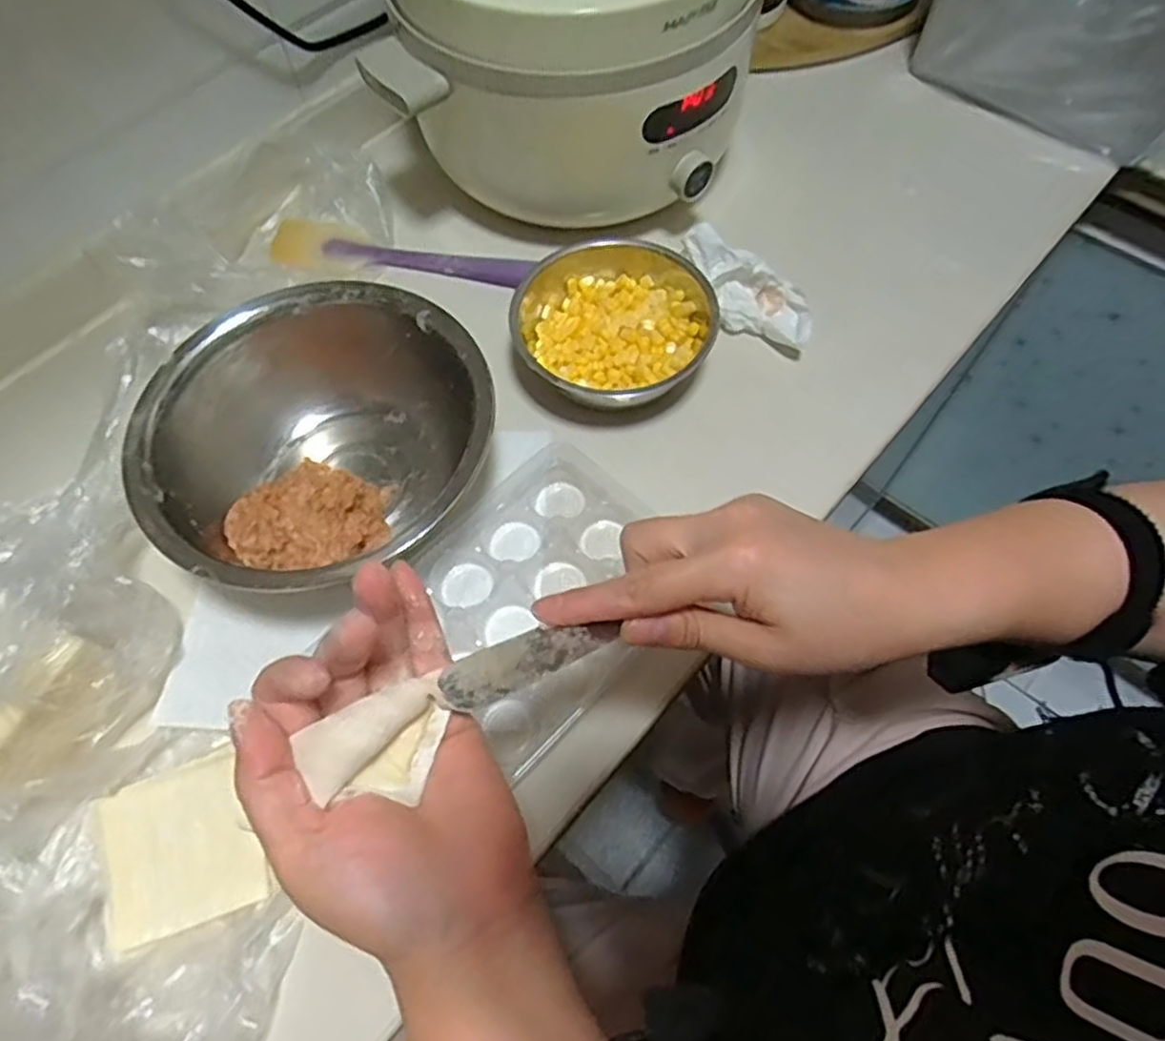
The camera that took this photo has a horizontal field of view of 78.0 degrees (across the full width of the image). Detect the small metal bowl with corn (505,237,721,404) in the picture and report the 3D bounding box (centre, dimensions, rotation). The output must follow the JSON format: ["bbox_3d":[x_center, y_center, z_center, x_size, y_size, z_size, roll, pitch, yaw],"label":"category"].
[{"bbox_3d":[0.018,-0.138,0.519,0.146,0.045,0.144,21,66,12],"label":"small metal bowl with corn"}]

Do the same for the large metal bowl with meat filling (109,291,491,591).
[{"bbox_3d":[-0.172,-0.053,0.466,0.174,0.075,0.207,40,71,19],"label":"large metal bowl with meat filling"}]

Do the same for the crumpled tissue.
[{"bbox_3d":[0.123,-0.174,0.535,0.115,0.041,0.046,41,70,-4],"label":"crumpled tissue"}]

